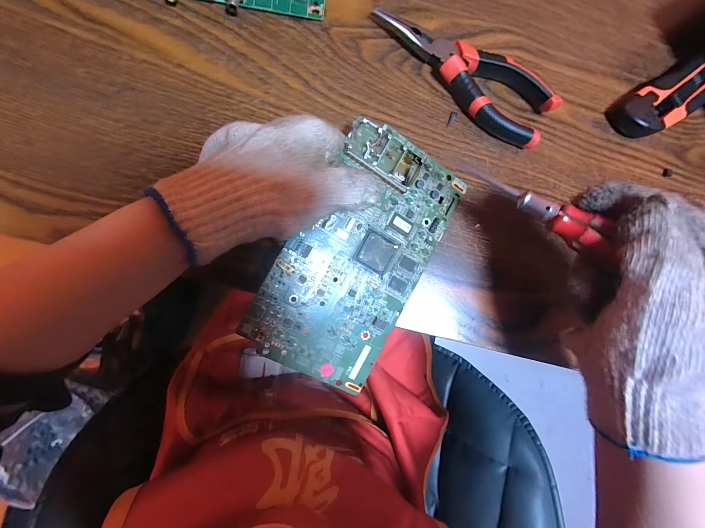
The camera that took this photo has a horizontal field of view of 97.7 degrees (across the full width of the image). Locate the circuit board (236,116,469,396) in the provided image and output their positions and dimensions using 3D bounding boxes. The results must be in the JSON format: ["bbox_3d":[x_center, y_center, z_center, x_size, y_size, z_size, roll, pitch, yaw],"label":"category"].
[{"bbox_3d":[0.008,-0.006,0.226,0.102,0.007,0.183,30,86,-17],"label":"circuit board"}]

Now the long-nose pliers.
[{"bbox_3d":[0.089,-0.151,0.243,0.152,0.019,0.047,33,85,-6],"label":"long-nose pliers"}]

